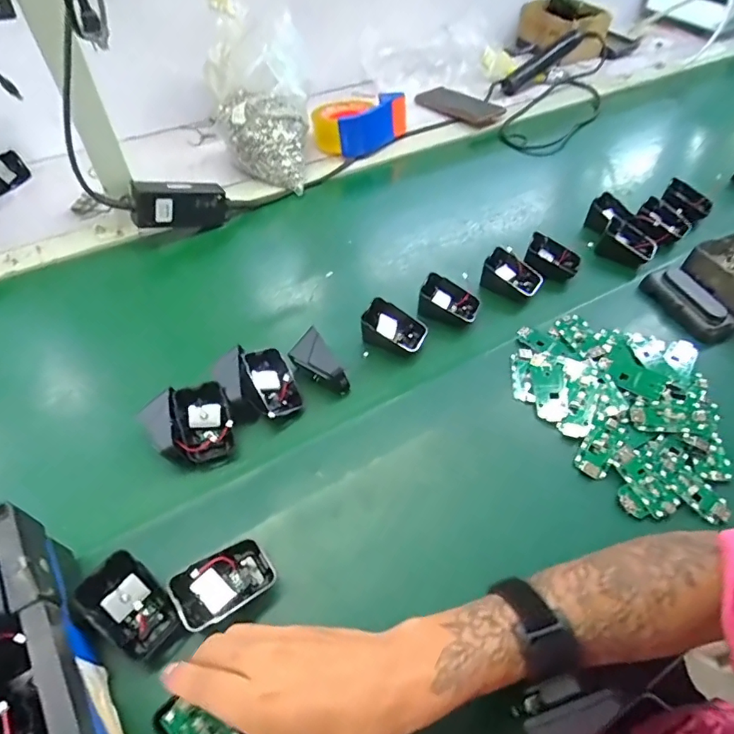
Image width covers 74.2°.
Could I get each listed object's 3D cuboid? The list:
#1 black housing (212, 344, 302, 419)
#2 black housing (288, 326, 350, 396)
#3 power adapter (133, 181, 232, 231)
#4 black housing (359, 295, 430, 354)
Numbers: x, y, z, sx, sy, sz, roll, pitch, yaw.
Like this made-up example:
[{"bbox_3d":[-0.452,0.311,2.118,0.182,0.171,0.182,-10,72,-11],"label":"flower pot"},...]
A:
[{"bbox_3d":[-0.107,0.016,0.478,0.068,0.047,0.068,-22,55,-17],"label":"black housing"},{"bbox_3d":[-0.051,0.000,0.496,0.034,0.041,0.066,-30,58,-22],"label":"black housing"},{"bbox_3d":[-0.241,-0.211,0.634,0.122,0.055,0.030,-13,52,-41],"label":"power adapter"},{"bbox_3d":[0.030,-0.041,0.530,0.065,0.042,0.055,23,55,17],"label":"black housing"}]

